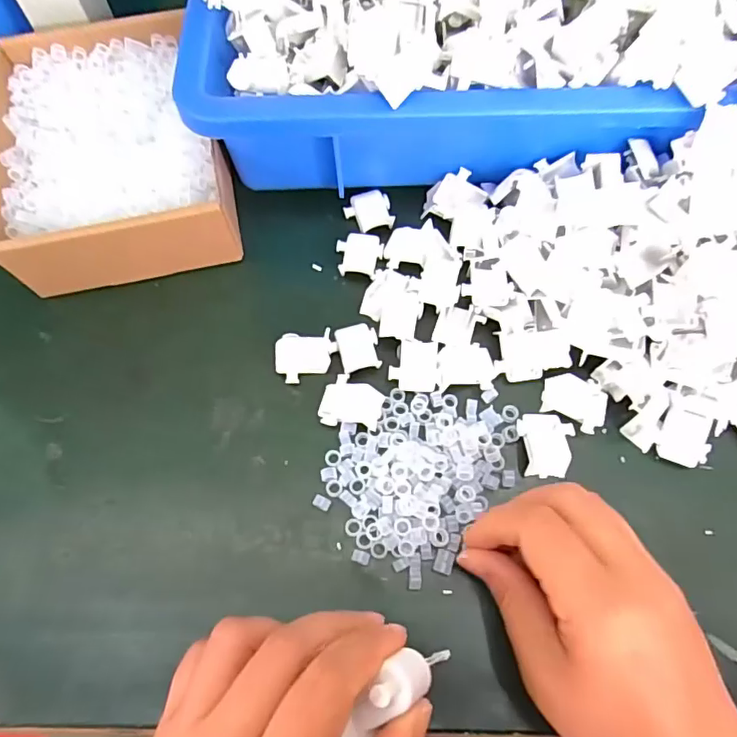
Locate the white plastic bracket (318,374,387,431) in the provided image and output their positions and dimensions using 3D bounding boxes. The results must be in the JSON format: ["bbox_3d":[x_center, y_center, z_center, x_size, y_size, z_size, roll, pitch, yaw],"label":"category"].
[{"bbox_3d":[-0.009,0.019,0.301,0.034,0.004,0.029,7,68,4],"label":"white plastic bracket"}]

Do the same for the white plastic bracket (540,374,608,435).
[{"bbox_3d":[0.114,0.018,0.301,0.033,0.008,0.031,21,70,9],"label":"white plastic bracket"}]

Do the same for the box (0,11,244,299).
[{"bbox_3d":[-0.161,-0.140,0.345,0.133,0.050,0.181,-10,68,-3],"label":"box"}]

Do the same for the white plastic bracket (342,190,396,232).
[{"bbox_3d":[0.000,-0.102,0.351,0.030,0.007,0.027,-16,69,-6],"label":"white plastic bracket"}]

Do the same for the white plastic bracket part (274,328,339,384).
[{"bbox_3d":[-0.036,-0.007,0.311,0.035,0.011,0.029,1,68,1],"label":"white plastic bracket part"}]

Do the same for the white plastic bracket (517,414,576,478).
[{"bbox_3d":[0.096,0.041,0.291,0.029,0.004,0.033,0,68,1],"label":"white plastic bracket"}]

